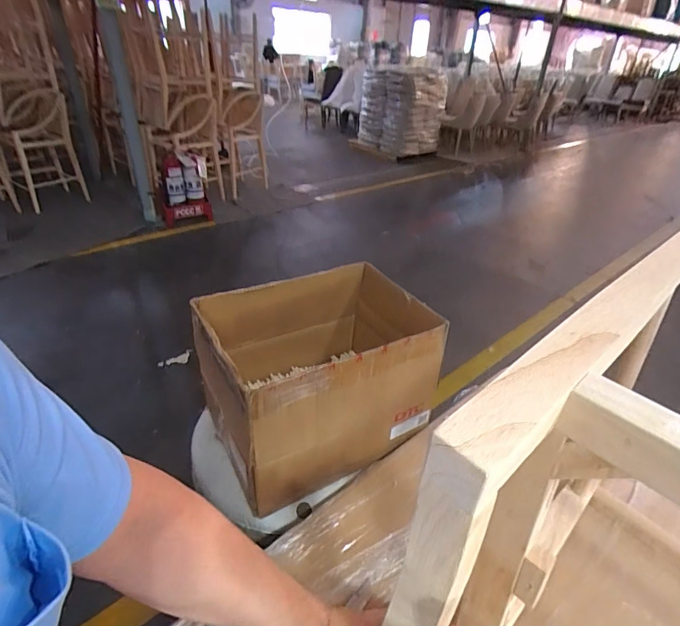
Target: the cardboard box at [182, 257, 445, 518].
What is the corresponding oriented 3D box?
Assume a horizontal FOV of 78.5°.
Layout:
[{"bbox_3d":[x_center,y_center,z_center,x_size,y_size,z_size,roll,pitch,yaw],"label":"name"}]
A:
[{"bbox_3d":[-0.046,0.119,0.851,0.423,0.285,0.320,-15,37,-24],"label":"cardboard box"}]

